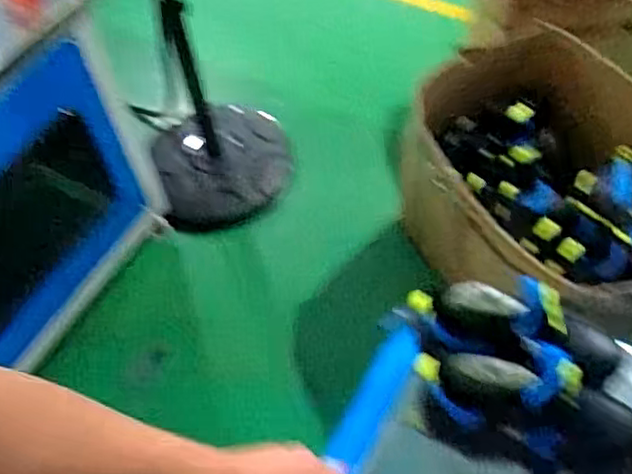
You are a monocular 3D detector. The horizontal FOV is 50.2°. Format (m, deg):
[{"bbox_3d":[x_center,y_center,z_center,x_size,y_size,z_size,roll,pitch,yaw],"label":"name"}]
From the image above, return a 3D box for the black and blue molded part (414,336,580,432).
[{"bbox_3d":[0.189,0.148,0.693,0.159,0.057,0.083,-12,53,27],"label":"black and blue molded part"}]

